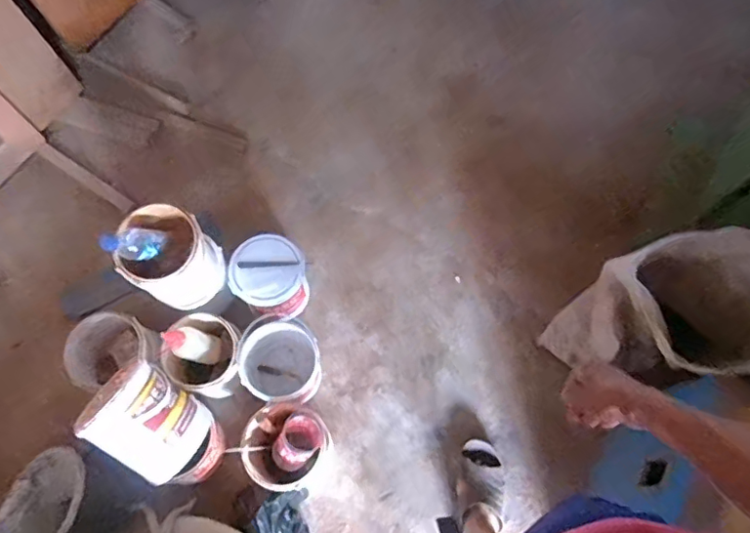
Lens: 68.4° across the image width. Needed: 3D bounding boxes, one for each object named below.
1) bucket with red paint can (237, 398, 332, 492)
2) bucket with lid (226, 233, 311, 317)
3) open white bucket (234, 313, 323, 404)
[{"bbox_3d":[-0.199,0.407,1.252,0.176,0.199,0.183,0,70,1],"label":"bucket with red paint can"},{"bbox_3d":[-0.259,0.037,1.399,0.168,0.208,0.173,0,70,1],"label":"bucket with lid"},{"bbox_3d":[-0.227,0.233,1.348,0.190,0.197,0.189,0,70,1],"label":"open white bucket"}]

